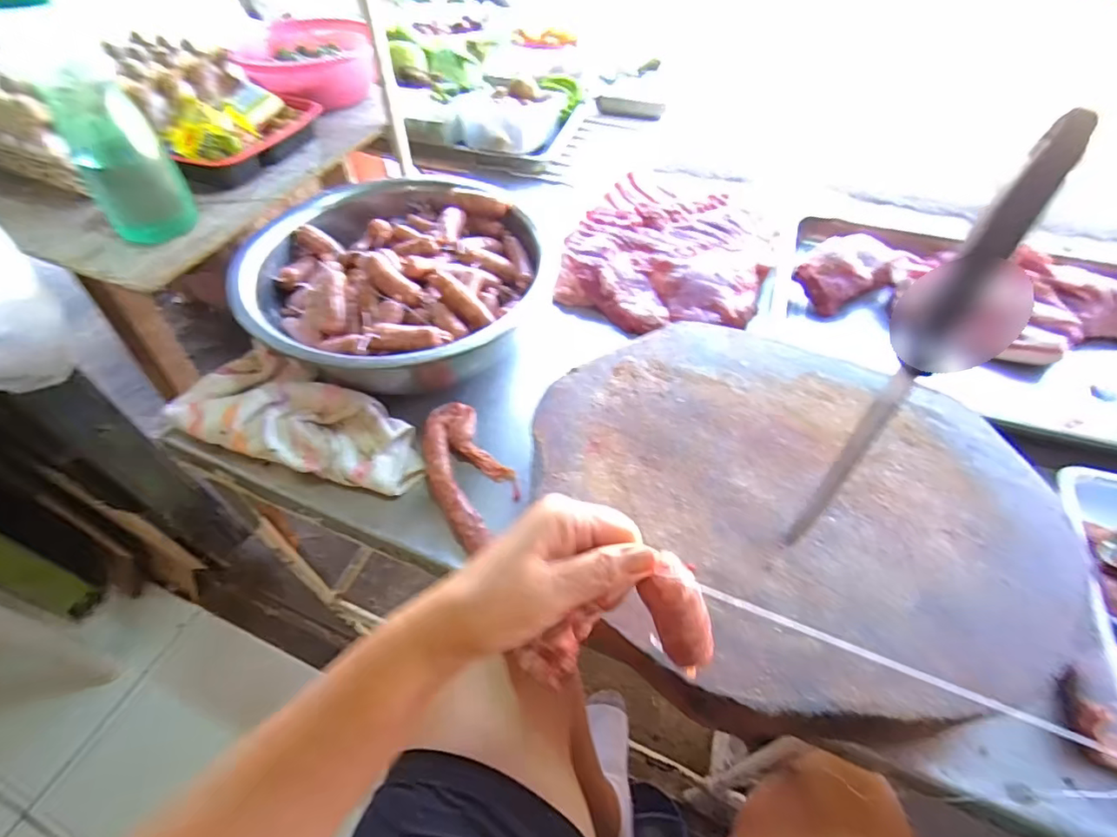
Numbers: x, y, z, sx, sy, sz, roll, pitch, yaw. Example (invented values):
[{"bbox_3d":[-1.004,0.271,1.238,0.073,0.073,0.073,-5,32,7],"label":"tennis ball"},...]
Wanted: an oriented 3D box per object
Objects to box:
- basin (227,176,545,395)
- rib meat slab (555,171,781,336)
[{"bbox_3d":[-0.212,-0.174,0.689,0.314,0.124,0.344,0,52,0],"label":"basin"},{"bbox_3d":[0.172,-0.258,0.826,0.298,0.065,0.320,15,53,11],"label":"rib meat slab"}]

